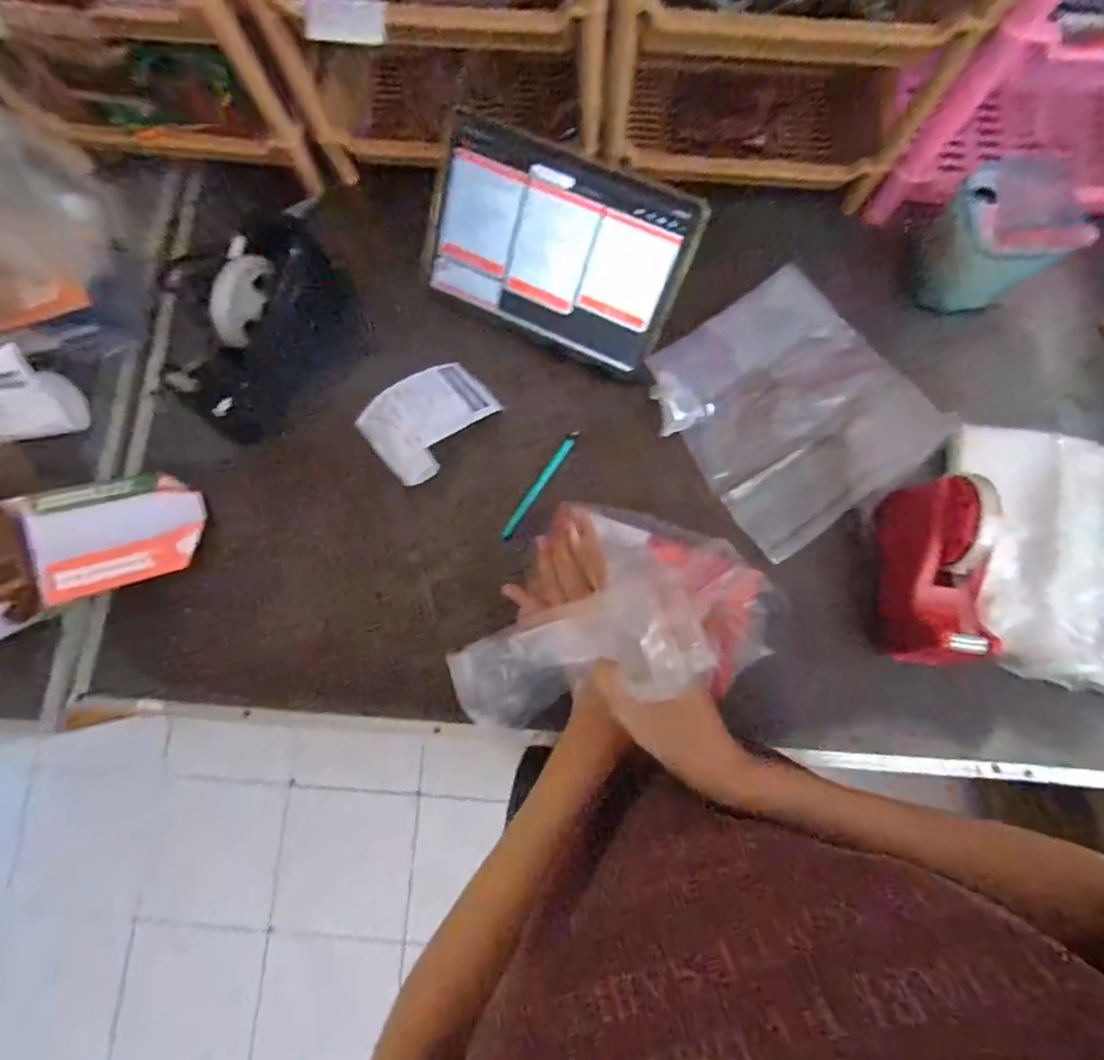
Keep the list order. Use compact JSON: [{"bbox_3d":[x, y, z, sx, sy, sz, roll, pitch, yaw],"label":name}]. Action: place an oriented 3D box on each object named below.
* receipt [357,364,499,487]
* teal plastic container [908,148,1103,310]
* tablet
[{"bbox_3d":[-0.120,-0.112,0.554,0.126,0.059,0.096,-40,81,-7],"label":"receipt"},{"bbox_3d":[0.433,-0.286,0.544,0.105,0.113,0.115,-34,81,-6],"label":"teal plastic container"},{"bbox_3d":[0.000,-0.271,0.540,0.258,0.022,0.177,24,125,8],"label":"tablet"}]

